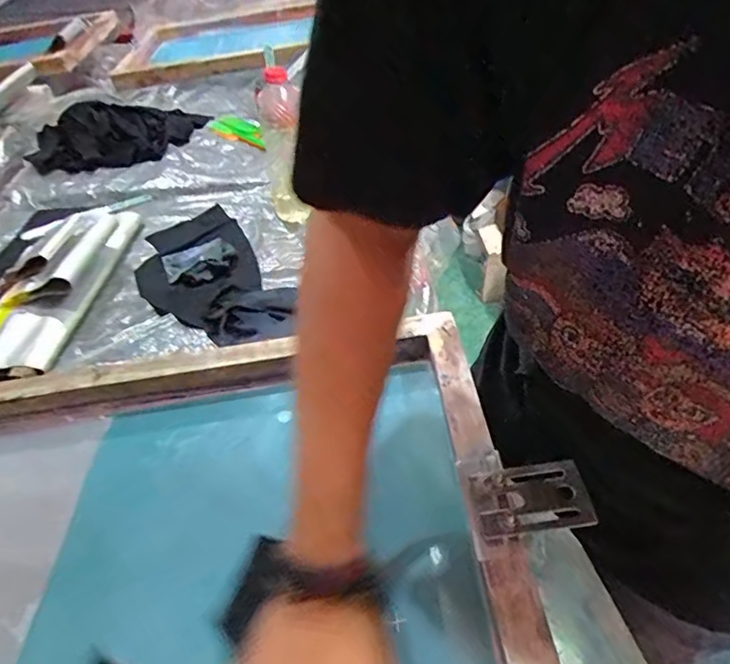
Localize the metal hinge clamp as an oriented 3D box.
[{"bbox_3d":[0.121,0.121,0.380,0.078,0.014,0.051,-4,44,-2],"label":"metal hinge clamp"}]

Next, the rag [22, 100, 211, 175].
[{"bbox_3d":[-0.512,-0.425,1.092,0.361,0.056,0.234,-17,46,-15],"label":"rag"}]

